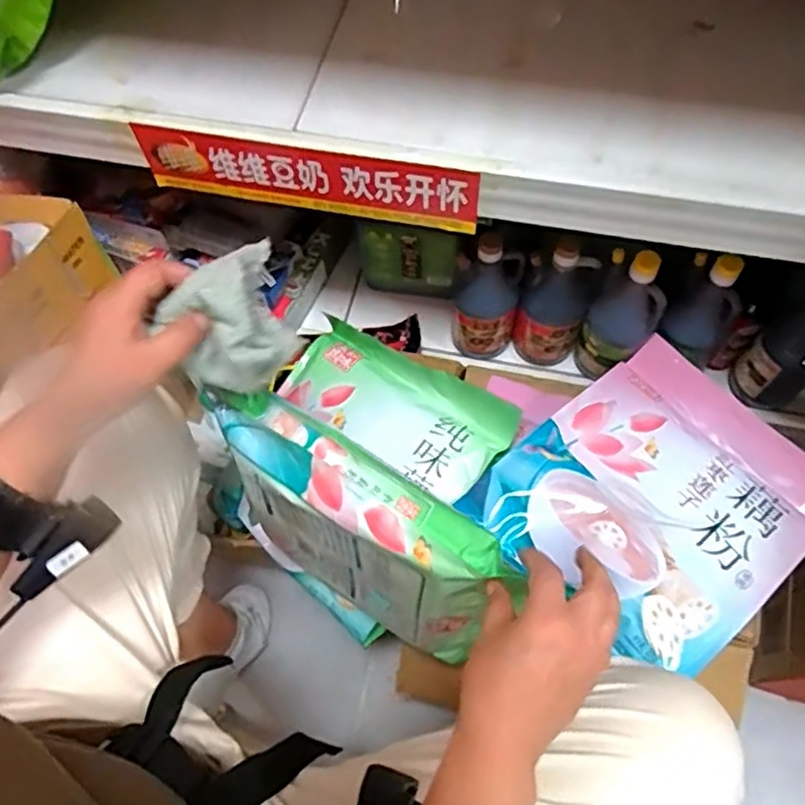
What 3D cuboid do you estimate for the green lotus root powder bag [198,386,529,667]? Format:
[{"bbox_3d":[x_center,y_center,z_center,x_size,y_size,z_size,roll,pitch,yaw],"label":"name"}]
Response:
[{"bbox_3d":[-0.047,0.123,0.613,0.271,0.245,0.084,32,69,17],"label":"green lotus root powder bag"}]

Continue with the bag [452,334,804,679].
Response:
[{"bbox_3d":[0.281,0.101,0.718,0.344,0.061,0.272,-38,68,-15],"label":"bag"}]

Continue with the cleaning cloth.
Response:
[{"bbox_3d":[-0.117,-0.055,0.479,0.090,0.079,0.063,-38,68,-15],"label":"cleaning cloth"}]

